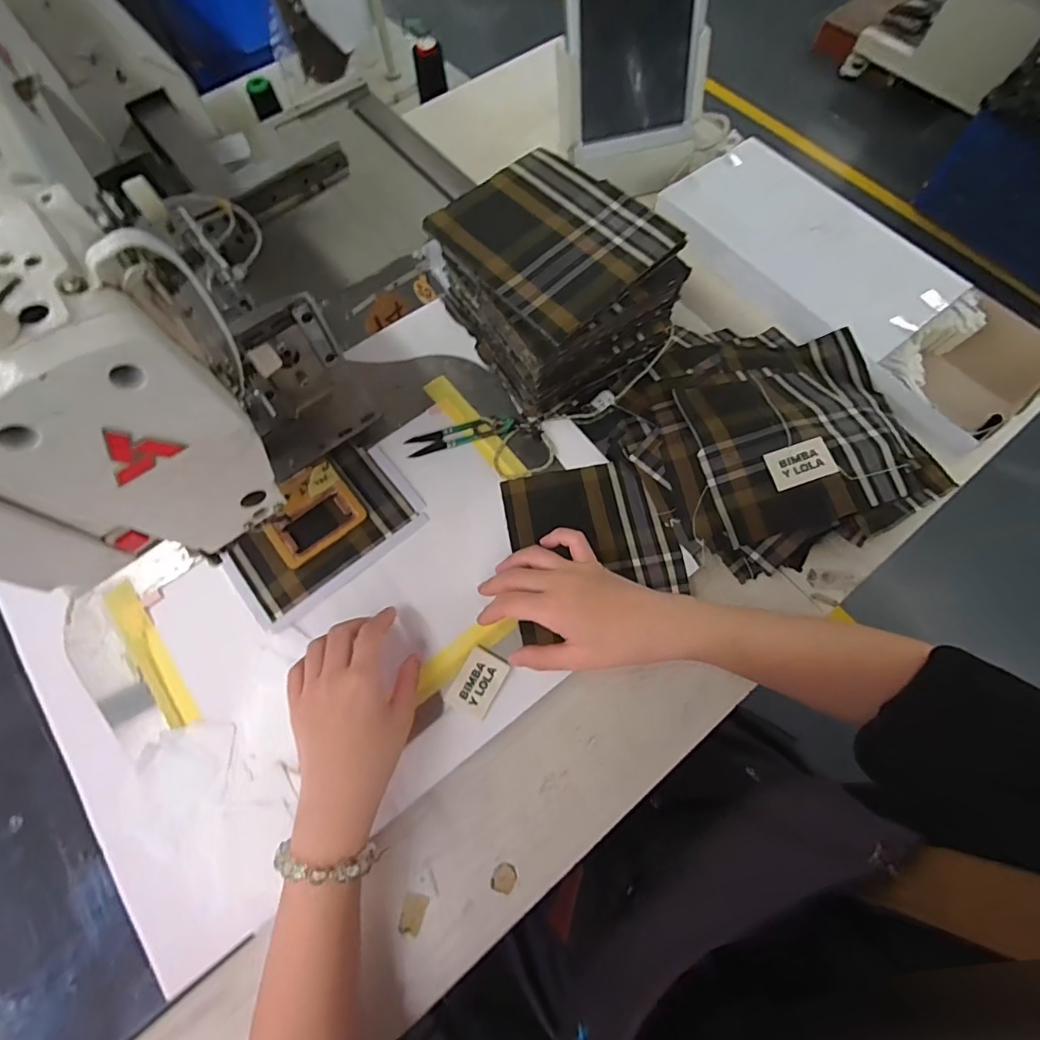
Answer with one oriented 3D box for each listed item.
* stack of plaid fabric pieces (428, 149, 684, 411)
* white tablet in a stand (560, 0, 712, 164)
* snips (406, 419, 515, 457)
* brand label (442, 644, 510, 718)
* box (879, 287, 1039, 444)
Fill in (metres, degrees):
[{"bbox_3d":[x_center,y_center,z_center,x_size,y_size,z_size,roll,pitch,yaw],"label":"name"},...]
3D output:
[{"bbox_3d":[0.030,-0.216,0.473,0.160,0.127,0.178,-33,71,-12],"label":"stack of plaid fabric pieces"},{"bbox_3d":[0.120,-0.490,0.520,0.157,0.208,0.089,-13,69,-4],"label":"white tablet in a stand"},{"bbox_3d":[-0.056,-0.084,0.482,0.102,0.009,0.022,-15,69,-5],"label":"snips"},{"bbox_3d":[-0.034,0.129,0.401,0.035,0.004,0.050,26,71,11],"label":"brand label"},{"bbox_3d":[0.445,-0.145,0.510,0.147,0.066,0.115,-33,71,-12],"label":"box"}]

